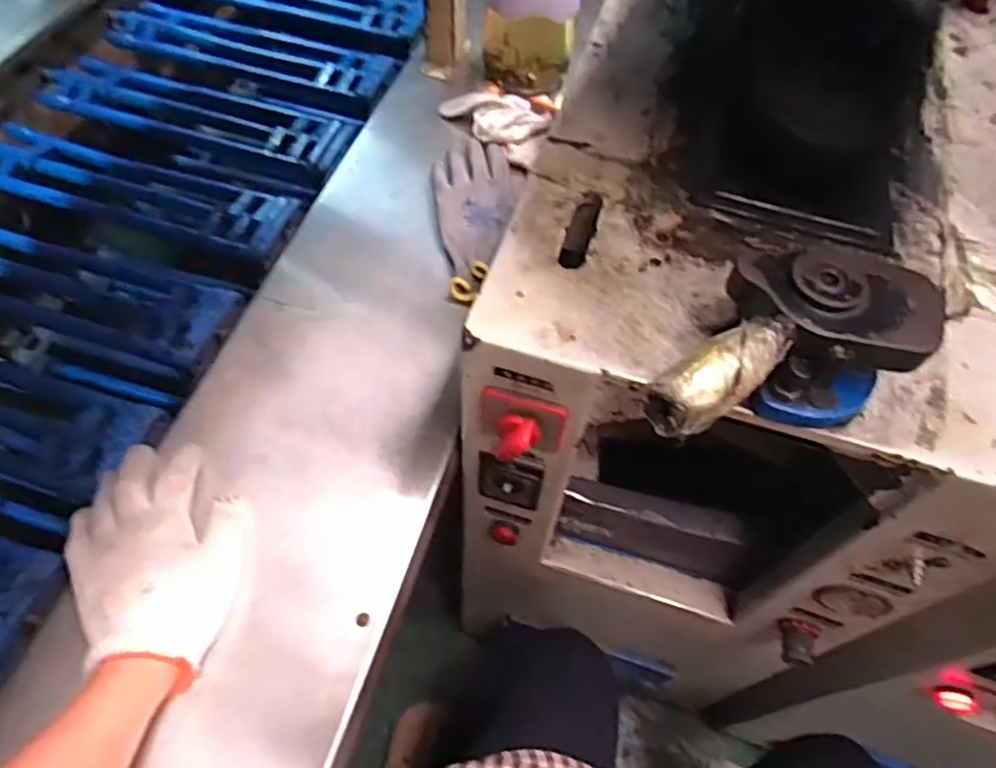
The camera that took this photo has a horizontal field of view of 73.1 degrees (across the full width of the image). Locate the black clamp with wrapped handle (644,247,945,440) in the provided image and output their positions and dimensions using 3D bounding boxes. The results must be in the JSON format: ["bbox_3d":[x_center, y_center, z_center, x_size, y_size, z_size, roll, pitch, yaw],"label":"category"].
[{"bbox_3d":[0.159,-0.021,0.392,0.188,0.076,0.091,-12,60,-11],"label":"black clamp with wrapped handle"}]

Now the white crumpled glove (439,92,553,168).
[{"bbox_3d":[0.005,-0.304,0.764,0.084,0.032,0.133,-31,65,-20],"label":"white crumpled glove"}]

